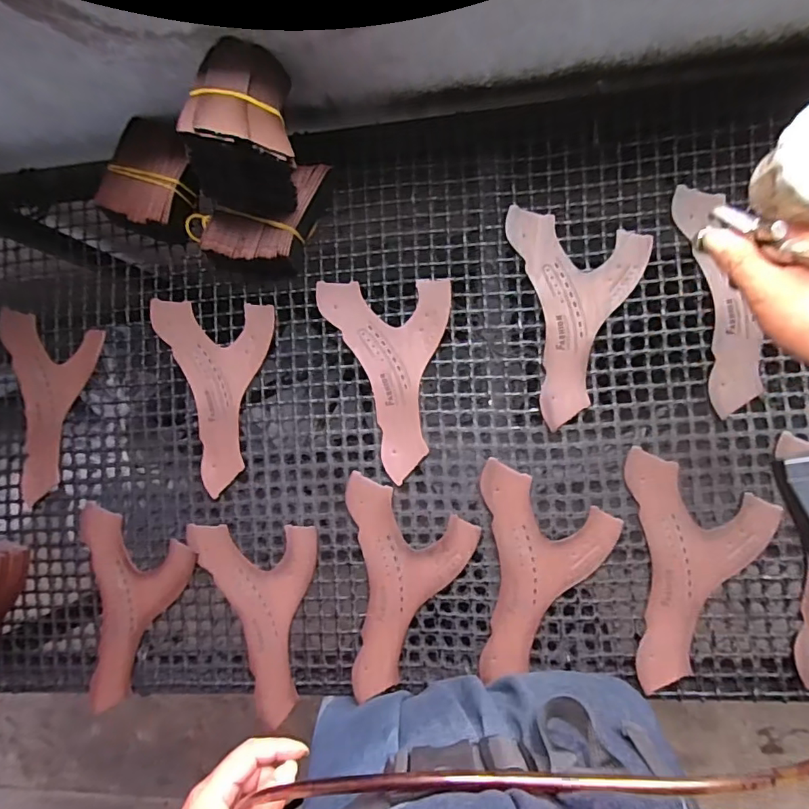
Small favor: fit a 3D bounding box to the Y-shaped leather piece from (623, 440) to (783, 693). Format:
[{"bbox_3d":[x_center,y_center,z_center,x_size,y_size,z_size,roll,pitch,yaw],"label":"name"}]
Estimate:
[{"bbox_3d":[0.273,0.163,0.485,0.132,0.011,0.212,9,90,7],"label":"Y-shaped leather piece"}]

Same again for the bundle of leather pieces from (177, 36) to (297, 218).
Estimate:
[{"bbox_3d":[-0.132,-0.251,0.456,0.093,0.106,0.121,16,90,7],"label":"bundle of leather pieces"}]

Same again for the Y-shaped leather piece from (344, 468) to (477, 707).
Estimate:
[{"bbox_3d":[-0.026,0.190,0.520,0.137,0.008,0.199,23,91,7],"label":"Y-shaped leather piece"}]

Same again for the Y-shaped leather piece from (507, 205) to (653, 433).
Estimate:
[{"bbox_3d":[0.153,-0.086,0.507,0.135,0.006,0.199,15,90,7],"label":"Y-shaped leather piece"}]

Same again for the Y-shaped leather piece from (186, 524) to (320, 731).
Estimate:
[{"bbox_3d":[-0.161,0.228,0.533,0.136,0.010,0.196,-1,88,7],"label":"Y-shaped leather piece"}]

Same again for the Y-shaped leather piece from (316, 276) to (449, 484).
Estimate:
[{"bbox_3d":[-0.023,-0.029,0.527,0.136,0.008,0.201,0,88,7],"label":"Y-shaped leather piece"}]

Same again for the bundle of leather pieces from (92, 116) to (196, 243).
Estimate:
[{"bbox_3d":[-0.266,-0.244,0.549,0.096,0.057,0.113,21,91,7],"label":"bundle of leather pieces"}]

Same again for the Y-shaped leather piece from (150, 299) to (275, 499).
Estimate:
[{"bbox_3d":[-0.218,-0.011,0.552,0.136,0.008,0.200,4,89,7],"label":"Y-shaped leather piece"}]

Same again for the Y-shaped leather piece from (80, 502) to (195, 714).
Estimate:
[{"bbox_3d":[-0.325,0.227,0.558,0.139,0.007,0.200,22,91,7],"label":"Y-shaped leather piece"}]

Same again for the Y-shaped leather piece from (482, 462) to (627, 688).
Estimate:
[{"bbox_3d":[0.109,0.172,0.504,0.138,0.006,0.193,26,92,7],"label":"Y-shaped leather piece"}]

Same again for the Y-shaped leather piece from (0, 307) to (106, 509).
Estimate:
[{"bbox_3d":[-0.422,0.003,0.578,0.128,0.009,0.204,13,89,6],"label":"Y-shaped leather piece"}]

